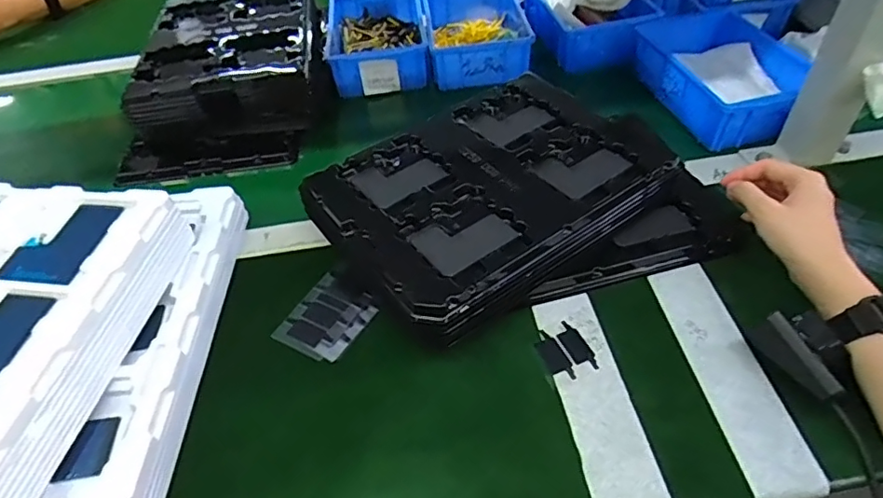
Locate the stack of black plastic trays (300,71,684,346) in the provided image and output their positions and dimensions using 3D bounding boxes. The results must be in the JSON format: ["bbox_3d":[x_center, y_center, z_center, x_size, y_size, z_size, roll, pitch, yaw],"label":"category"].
[{"bbox_3d":[0.063,-0.064,0.560,0.355,0.075,0.221,-31,52,-22],"label":"stack of black plastic trays"}]

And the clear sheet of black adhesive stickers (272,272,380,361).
[{"bbox_3d":[-0.103,0.062,0.498,0.069,0.005,0.078,24,54,25],"label":"clear sheet of black adhesive stickers"}]

